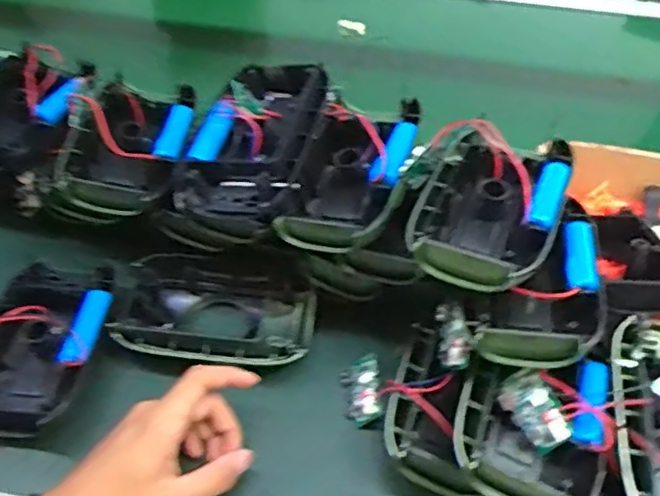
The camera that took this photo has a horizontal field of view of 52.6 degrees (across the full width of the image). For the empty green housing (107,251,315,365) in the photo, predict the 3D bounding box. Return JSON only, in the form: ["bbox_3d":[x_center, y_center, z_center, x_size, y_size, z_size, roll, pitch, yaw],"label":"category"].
[{"bbox_3d":[-0.095,0.054,0.571,0.159,0.035,0.095,5,47,2],"label":"empty green housing"}]

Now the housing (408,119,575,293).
[{"bbox_3d":[0.118,-0.036,0.499,0.104,0.057,0.151,18,49,14],"label":"housing"}]

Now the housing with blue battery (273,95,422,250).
[{"bbox_3d":[0.020,-0.062,0.547,0.089,0.062,0.153,12,48,9],"label":"housing with blue battery"}]

